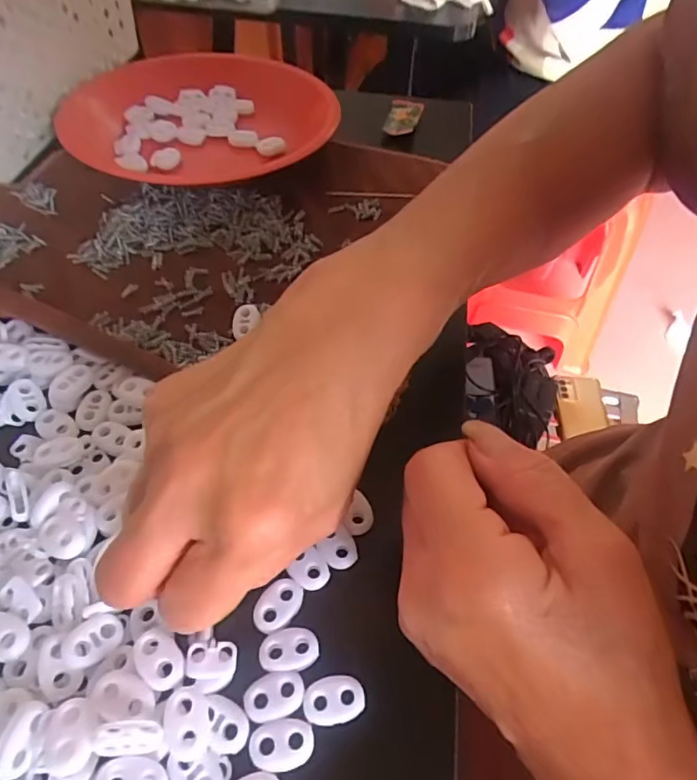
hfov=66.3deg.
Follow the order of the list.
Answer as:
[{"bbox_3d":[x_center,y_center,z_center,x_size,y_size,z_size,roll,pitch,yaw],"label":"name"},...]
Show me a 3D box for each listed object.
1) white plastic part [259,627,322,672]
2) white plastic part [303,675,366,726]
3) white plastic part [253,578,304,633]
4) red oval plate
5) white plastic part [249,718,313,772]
[{"bbox_3d":[-0.023,0.100,0.206,0.022,0.004,0.015,-2,55,-4],"label":"white plastic part"},{"bbox_3d":[-0.005,0.114,0.197,0.022,0.004,0.015,-1,55,-3],"label":"white plastic part"},{"bbox_3d":[-0.029,0.087,0.216,0.015,0.004,0.022,31,59,18],"label":"white plastic part"},{"bbox_3d":[-0.111,-0.225,0.411,0.183,0.036,0.161,-10,56,-9],"label":"red oval plate"},{"bbox_3d":[-0.024,0.125,0.189,0.022,0.004,0.015,-1,55,-3],"label":"white plastic part"}]

